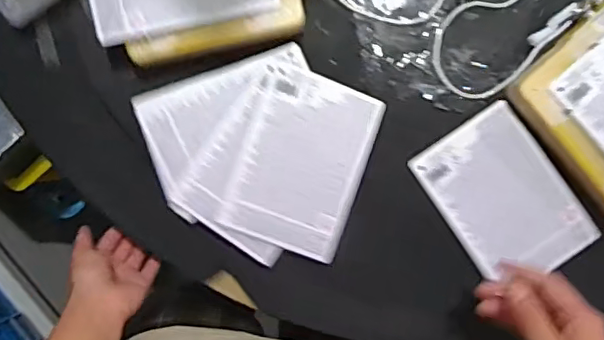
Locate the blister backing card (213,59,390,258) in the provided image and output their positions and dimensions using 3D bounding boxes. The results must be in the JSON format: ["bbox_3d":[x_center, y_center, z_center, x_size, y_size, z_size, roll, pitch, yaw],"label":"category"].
[{"bbox_3d":[0.000,-0.008,0.565,0.125,0.004,0.168,20,86,-7],"label":"blister backing card"}]

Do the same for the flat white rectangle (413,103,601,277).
[{"bbox_3d":[0.204,0.029,0.580,0.119,0.008,0.167,-34,91,0],"label":"flat white rectangle"}]

